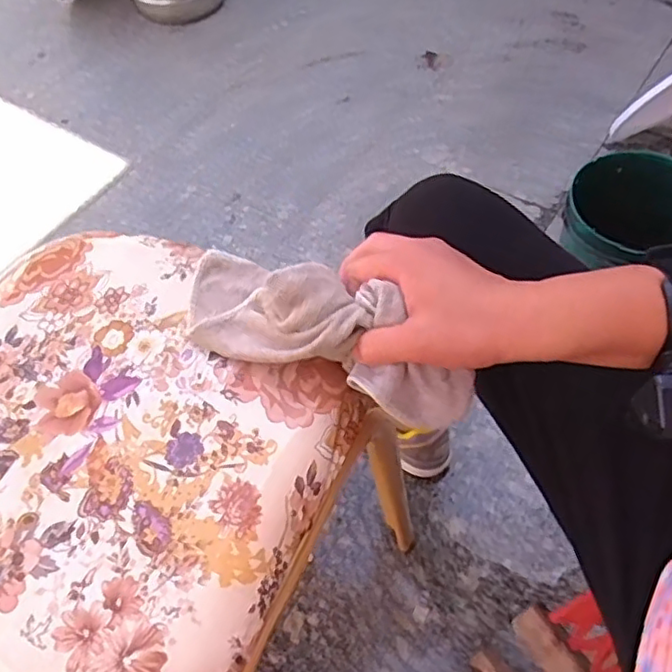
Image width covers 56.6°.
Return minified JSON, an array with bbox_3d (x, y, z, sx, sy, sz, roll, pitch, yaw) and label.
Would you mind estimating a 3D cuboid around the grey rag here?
[{"bbox_3d":[-0.016,-0.006,0.393,0.203,0.069,0.070,23,62,20],"label":"grey rag"}]

